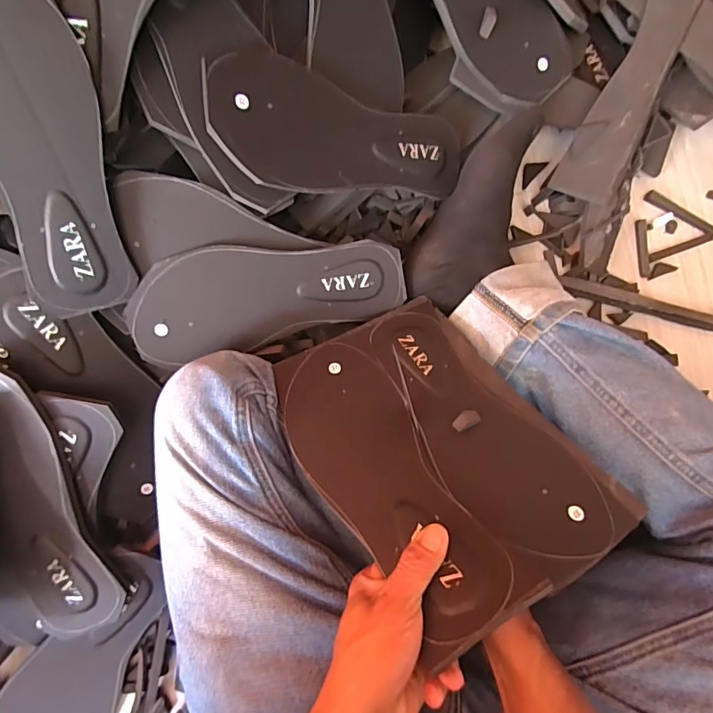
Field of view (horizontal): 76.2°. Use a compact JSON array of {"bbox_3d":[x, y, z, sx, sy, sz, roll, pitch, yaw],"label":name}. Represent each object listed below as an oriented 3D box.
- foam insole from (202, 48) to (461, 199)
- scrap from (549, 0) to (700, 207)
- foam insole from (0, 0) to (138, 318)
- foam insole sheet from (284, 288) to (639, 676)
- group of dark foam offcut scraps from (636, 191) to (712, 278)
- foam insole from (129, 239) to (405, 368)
[{"bbox_3d":[-0.009,-0.197,0.414,0.245,0.010,0.097,1,100,-26],"label":"foam insole"},{"bbox_3d":[0.288,-0.283,0.468,0.066,0.016,0.257,24,94,4],"label":"scrap"},{"bbox_3d":[-0.229,-0.150,0.330,0.093,0.006,0.248,-19,126,-20],"label":"foam insole"},{"bbox_3d":[0.059,0.058,0.350,0.183,0.033,0.251,-26,56,-19],"label":"foam insole sheet"},{"bbox_3d":[0.339,-0.144,0.502,0.093,0.010,0.076,-29,84,-4],"label":"group of dark foam offcut scraps"},{"bbox_3d":[-0.081,-0.062,0.424,0.247,0.010,0.096,-14,110,-5],"label":"foam insole"}]

